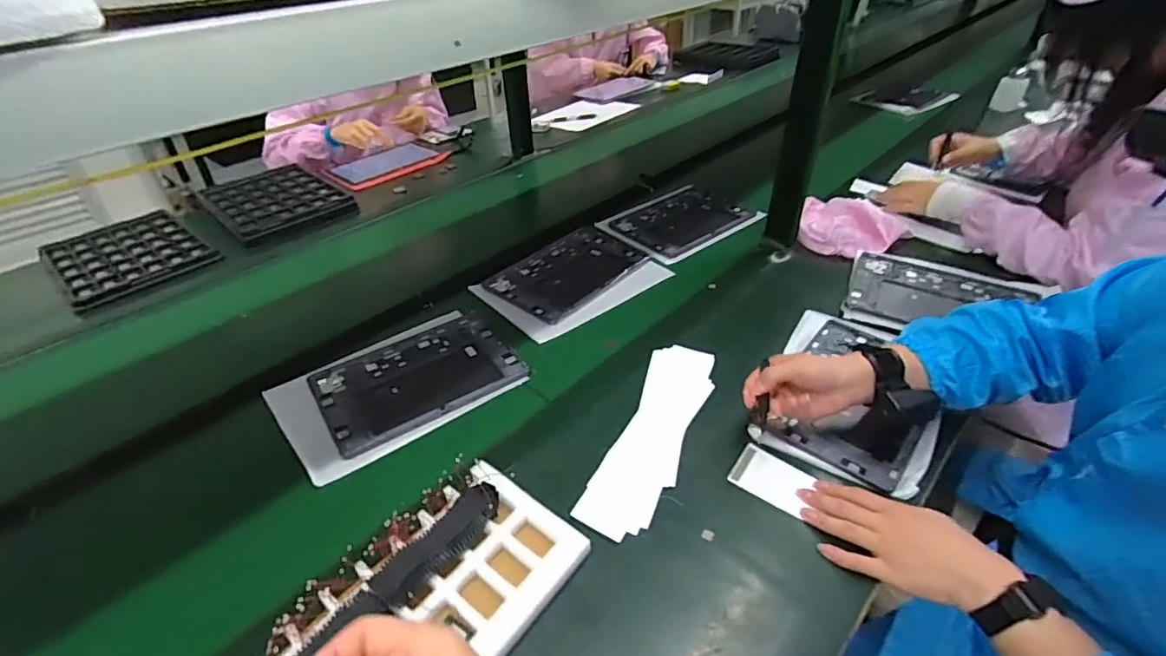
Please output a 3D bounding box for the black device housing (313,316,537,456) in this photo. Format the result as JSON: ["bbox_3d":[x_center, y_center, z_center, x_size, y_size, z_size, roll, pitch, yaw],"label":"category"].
[{"bbox_3d":[-0.220,0.063,0.755,0.248,0.006,0.174,-25,44,-26],"label":"black device housing"}]

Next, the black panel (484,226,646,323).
[{"bbox_3d":[-0.021,-0.102,0.958,0.173,0.004,0.256,30,48,33],"label":"black panel"}]

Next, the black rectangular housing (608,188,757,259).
[{"bbox_3d":[0.197,-0.209,1.088,0.243,0.015,0.178,-29,46,-30],"label":"black rectangular housing"}]

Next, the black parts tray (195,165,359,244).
[{"bbox_3d":[-0.667,-0.277,1.200,0.317,0.034,0.230,30,49,34],"label":"black parts tray"}]

